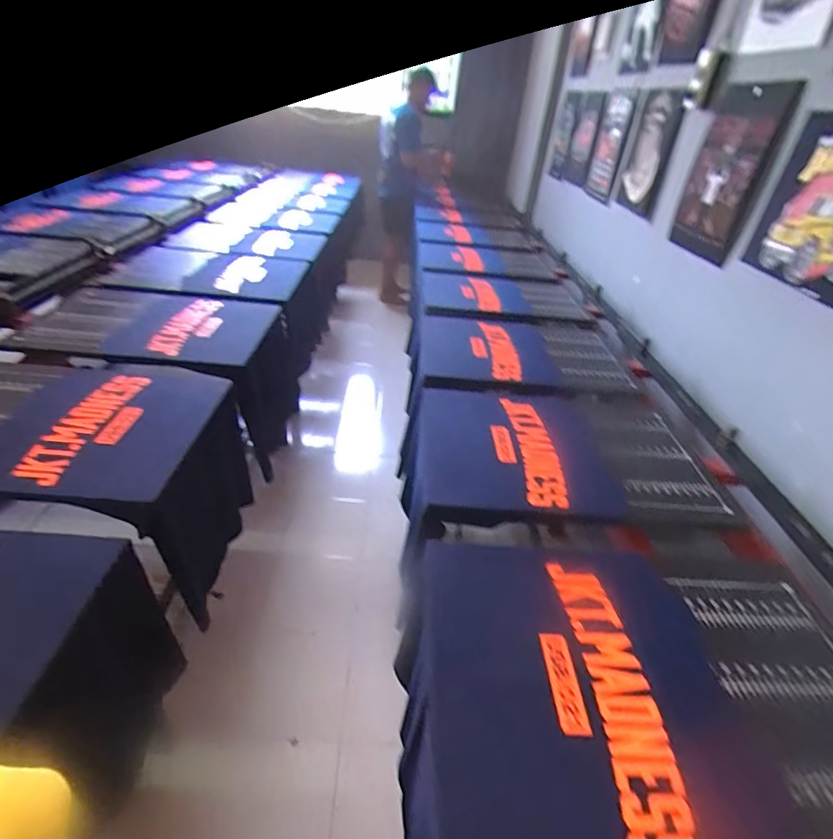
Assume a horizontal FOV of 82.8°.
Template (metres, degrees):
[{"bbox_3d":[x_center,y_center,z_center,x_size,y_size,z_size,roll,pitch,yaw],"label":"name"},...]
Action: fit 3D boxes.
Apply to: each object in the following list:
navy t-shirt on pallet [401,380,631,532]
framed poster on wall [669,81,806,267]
[{"bbox_3d":[0.192,0.108,1.037,0.411,0.141,0.428,3,34,-4],"label":"navy t-shirt on pallet"},{"bbox_3d":[0.818,-0.654,1.271,0.046,0.411,0.314,-2,35,-4],"label":"framed poster on wall"}]

